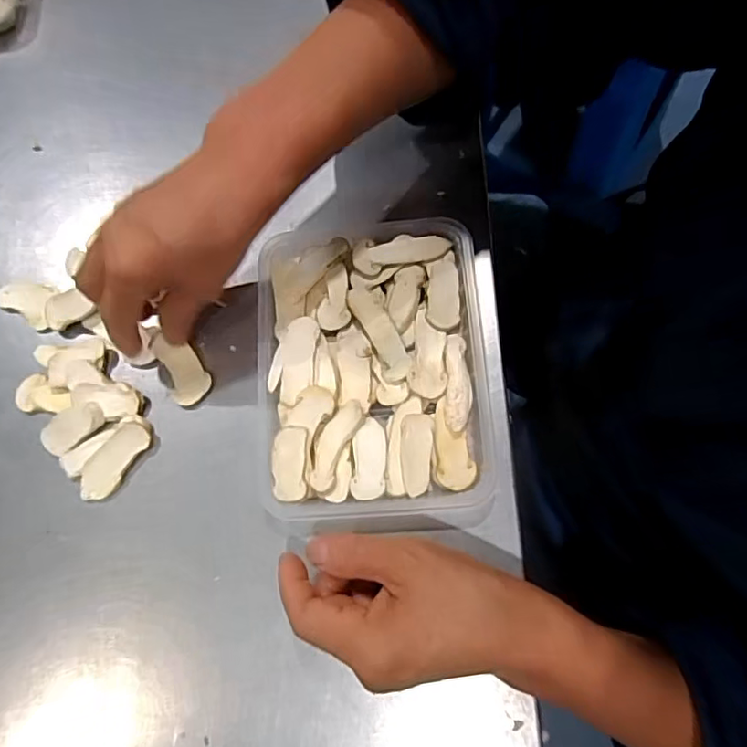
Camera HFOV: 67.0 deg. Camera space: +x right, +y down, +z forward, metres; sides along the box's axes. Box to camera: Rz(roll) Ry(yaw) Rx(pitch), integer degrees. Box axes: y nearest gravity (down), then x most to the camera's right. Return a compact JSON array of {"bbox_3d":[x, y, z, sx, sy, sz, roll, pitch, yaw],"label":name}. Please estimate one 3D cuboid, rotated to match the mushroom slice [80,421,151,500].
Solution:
[{"bbox_3d":[-0.162,0.054,0.351,0.022,0.008,0.054,33,78,13],"label":"mushroom slice"}]

